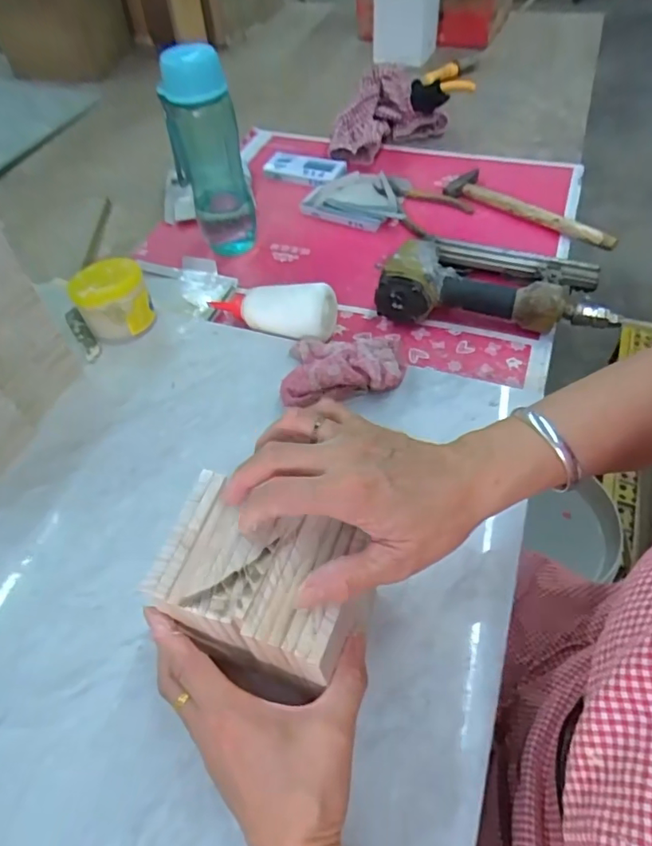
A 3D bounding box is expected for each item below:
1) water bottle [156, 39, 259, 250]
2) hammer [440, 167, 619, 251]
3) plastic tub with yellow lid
[{"bbox_3d":[-0.146,-0.331,0.661,0.085,0.229,0.074,-13,51,-7],"label":"water bottle"},{"bbox_3d":[0.277,-0.292,0.733,0.065,0.024,0.252,-38,58,-24],"label":"hammer"},{"bbox_3d":[-0.236,-0.133,0.600,0.077,0.078,0.070,-16,52,-9],"label":"plastic tub with yellow lid"}]

